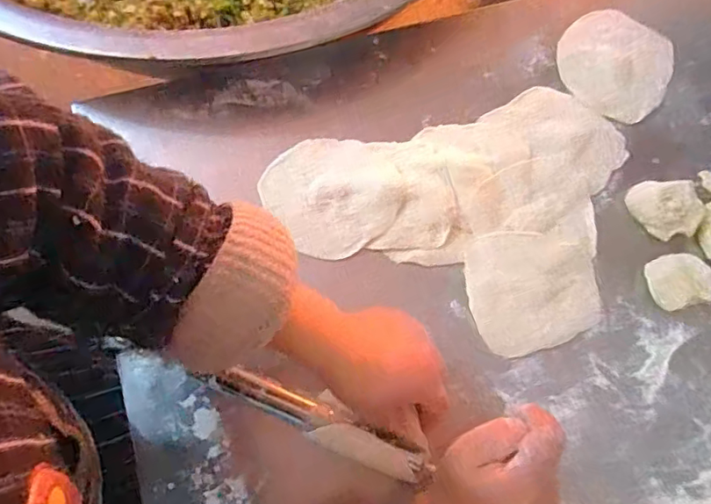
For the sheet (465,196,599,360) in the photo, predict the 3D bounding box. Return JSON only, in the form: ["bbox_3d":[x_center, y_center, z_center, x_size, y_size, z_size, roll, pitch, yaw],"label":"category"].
[{"bbox_3d":[0.161,0.026,0.459,0.129,0.013,0.103,-17,76,-5],"label":"sheet"}]

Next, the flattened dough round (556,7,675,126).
[{"bbox_3d":[0.247,-0.180,0.510,0.103,0.008,0.107,0,75,0],"label":"flattened dough round"}]

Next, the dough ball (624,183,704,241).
[{"bbox_3d":[0.273,-0.039,0.468,0.051,0.024,0.058,-29,77,-7],"label":"dough ball"}]

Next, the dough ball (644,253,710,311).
[{"bbox_3d":[0.277,0.024,0.452,0.047,0.025,0.045,0,75,0],"label":"dough ball"}]

